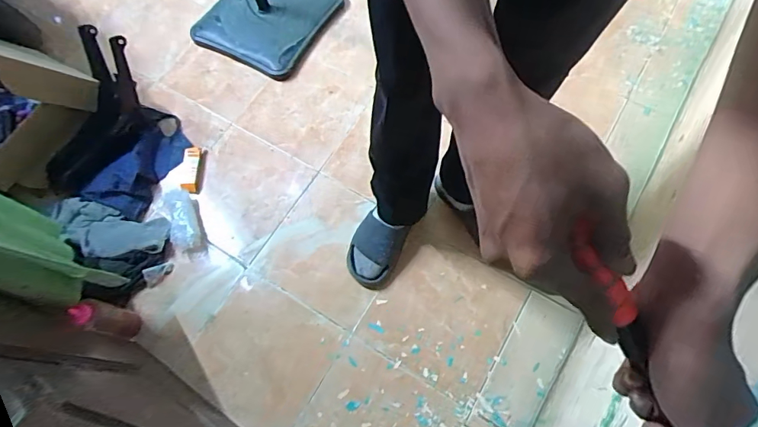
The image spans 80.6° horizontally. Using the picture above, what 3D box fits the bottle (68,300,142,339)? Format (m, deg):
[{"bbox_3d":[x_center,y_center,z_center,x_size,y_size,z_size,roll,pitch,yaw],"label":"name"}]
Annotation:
[{"bbox_3d":[-0.566,0.221,0.935,0.060,0.188,0.055,16,71,8],"label":"bottle"}]

